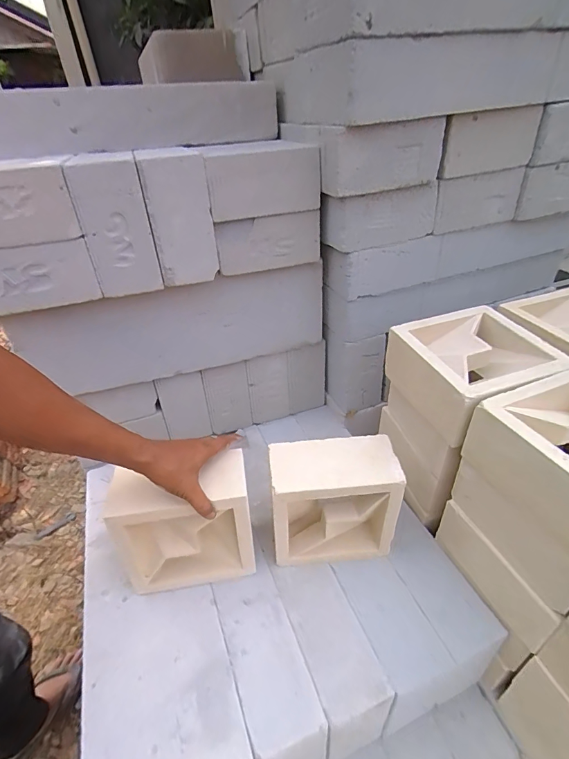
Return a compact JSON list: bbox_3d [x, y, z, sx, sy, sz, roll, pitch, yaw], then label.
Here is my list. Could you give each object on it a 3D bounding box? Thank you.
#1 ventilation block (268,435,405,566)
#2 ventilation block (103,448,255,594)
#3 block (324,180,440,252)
[{"bbox_3d":[0.079,0.210,0.645,0.196,0.197,0.097,-6,36,-2],"label":"ventilation block"},{"bbox_3d":[-0.152,0.227,0.611,0.191,0.198,0.087,-4,31,-5],"label":"ventilation block"},{"bbox_3d":[0.171,-0.301,0.717,0.205,0.090,0.069,-17,38,-17],"label":"block"}]

